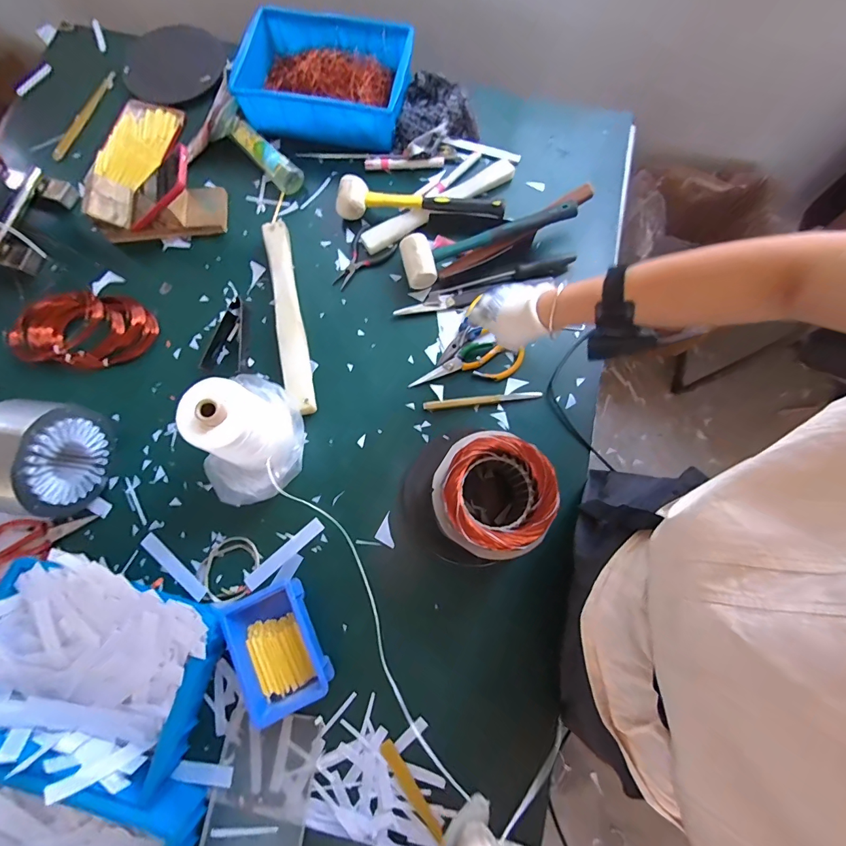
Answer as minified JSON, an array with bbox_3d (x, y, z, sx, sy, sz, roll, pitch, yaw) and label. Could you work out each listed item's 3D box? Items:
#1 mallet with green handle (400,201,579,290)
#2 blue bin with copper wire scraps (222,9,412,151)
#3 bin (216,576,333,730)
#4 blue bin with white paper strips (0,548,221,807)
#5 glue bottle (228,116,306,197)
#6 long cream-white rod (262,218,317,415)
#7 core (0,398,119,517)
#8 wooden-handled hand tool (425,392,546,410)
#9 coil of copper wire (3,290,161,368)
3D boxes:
[{"bbox_3d":[0.101,-0.308,0.665,0.287,0.067,0.085,-22,77,-5],"label":"mallet with green handle"},{"bbox_3d":[-0.173,-0.622,0.737,0.284,0.088,0.207,8,76,2],"label":"blue bin with copper wire scraps"},{"bbox_3d":[-0.191,0.292,0.529,0.105,0.053,0.146,-29,77,-7],"label":"bin"},{"bbox_3d":[-0.404,0.289,0.503,0.279,0.109,0.230,18,76,5],"label":"blue bin with white paper strips"},{"bbox_3d":[-0.284,-0.483,0.733,0.047,0.040,0.166,-43,79,-10],"label":"glue bottle"},{"bbox_3d":[-0.217,-0.174,0.649,0.048,0.028,0.334,-10,78,-13],"label":"long cream-white rod"},{"bbox_3d":[-0.526,0.046,0.551,0.116,0.138,0.145,9,76,2],"label":"core"},{"bbox_3d":[0.093,-0.036,0.635,0.183,0.006,0.012,-6,76,-1],"label":"wooden-handled hand tool"},{"bbox_3d":[-0.553,-0.157,0.655,0.206,0.038,0.126,5,76,1],"label":"coil of copper wire"}]

